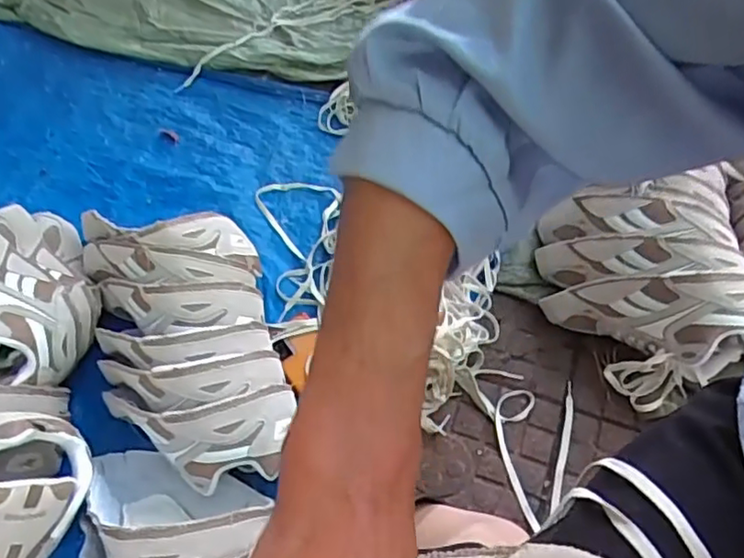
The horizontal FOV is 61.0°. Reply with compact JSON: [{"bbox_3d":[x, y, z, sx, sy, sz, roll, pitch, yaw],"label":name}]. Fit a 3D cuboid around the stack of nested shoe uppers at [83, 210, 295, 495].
[{"bbox_3d":[-0.223,0.054,0.737,0.205,0.132,0.388,-18,57,-10],"label":"stack of nested shoe uppers"}]

